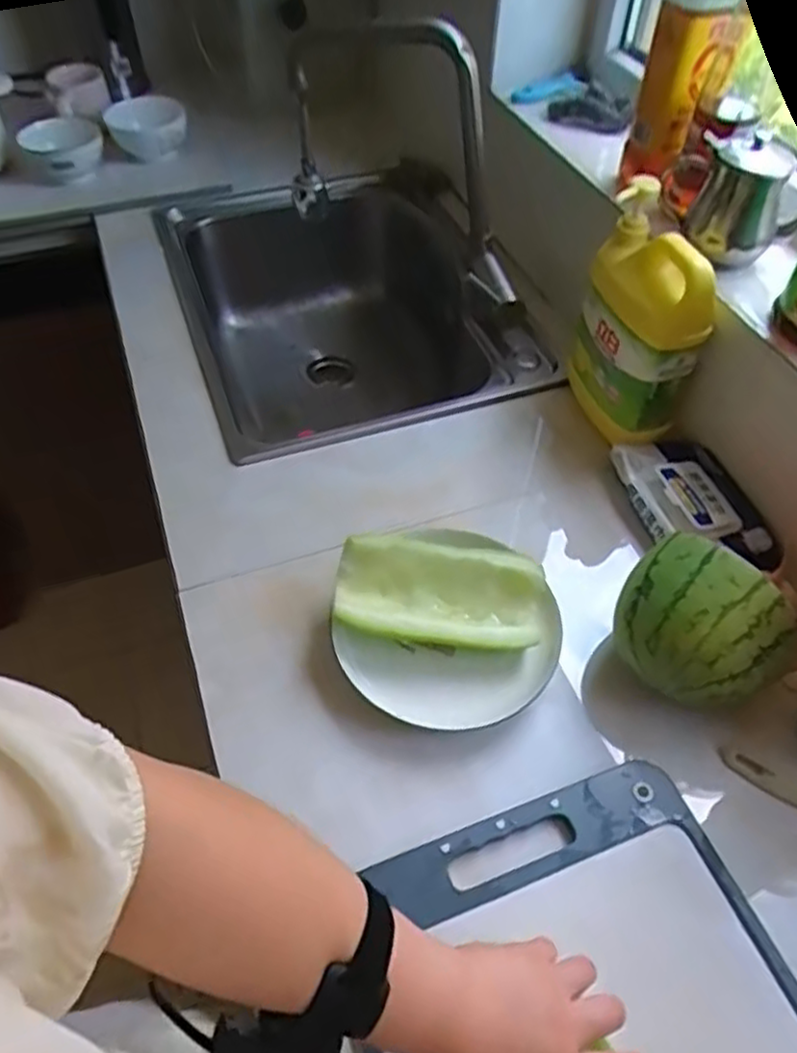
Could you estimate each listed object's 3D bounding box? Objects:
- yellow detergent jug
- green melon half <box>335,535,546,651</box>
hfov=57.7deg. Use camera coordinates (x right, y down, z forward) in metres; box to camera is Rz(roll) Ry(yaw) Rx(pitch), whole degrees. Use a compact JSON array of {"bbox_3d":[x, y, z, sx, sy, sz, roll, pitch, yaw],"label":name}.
[{"bbox_3d":[0.241,-0.203,0.728,0.071,0.229,0.130,-8,49,-6],"label":"yellow detergent jug"},{"bbox_3d":[0.037,0.064,0.631,0.174,0.078,0.079,0,49,1],"label":"green melon half"}]

